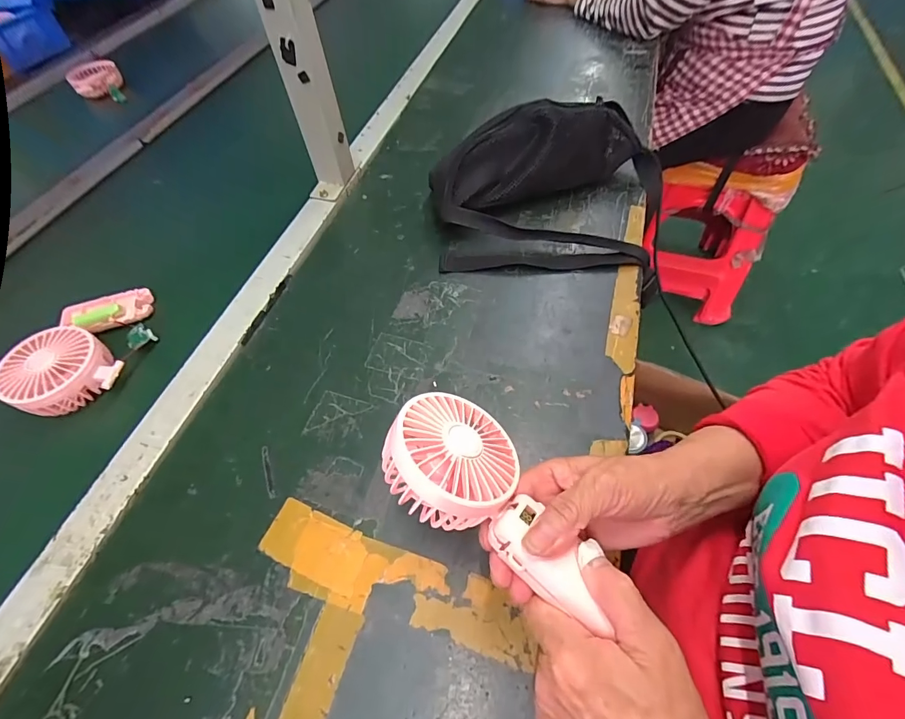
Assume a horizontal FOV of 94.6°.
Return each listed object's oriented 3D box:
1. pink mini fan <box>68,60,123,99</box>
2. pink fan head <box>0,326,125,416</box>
[{"bbox_3d":[-0.643,-0.506,0.753,0.083,0.038,0.074,-32,61,-17],"label":"pink mini fan"},{"bbox_3d":[-0.382,0.012,0.405,0.085,0.034,0.084,34,65,22],"label":"pink fan head"}]

